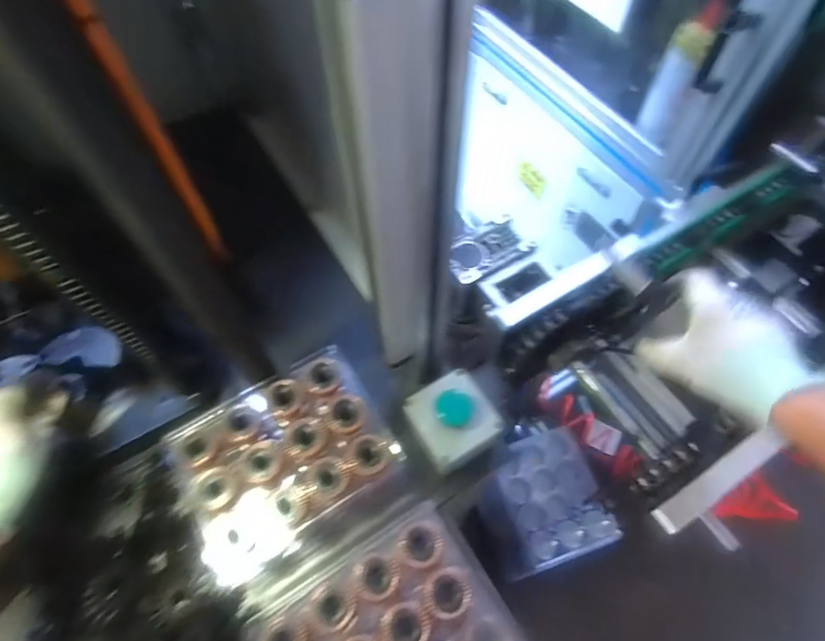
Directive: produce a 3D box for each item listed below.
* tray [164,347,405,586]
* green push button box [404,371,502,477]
[{"bbox_3d":[-0.125,0.128,0.477,0.192,0.039,0.151,-31,65,-16],"label":"tray"},{"bbox_3d":[0.042,0.107,0.521,0.081,0.060,0.080,-30,64,-15],"label":"green push button box"}]

